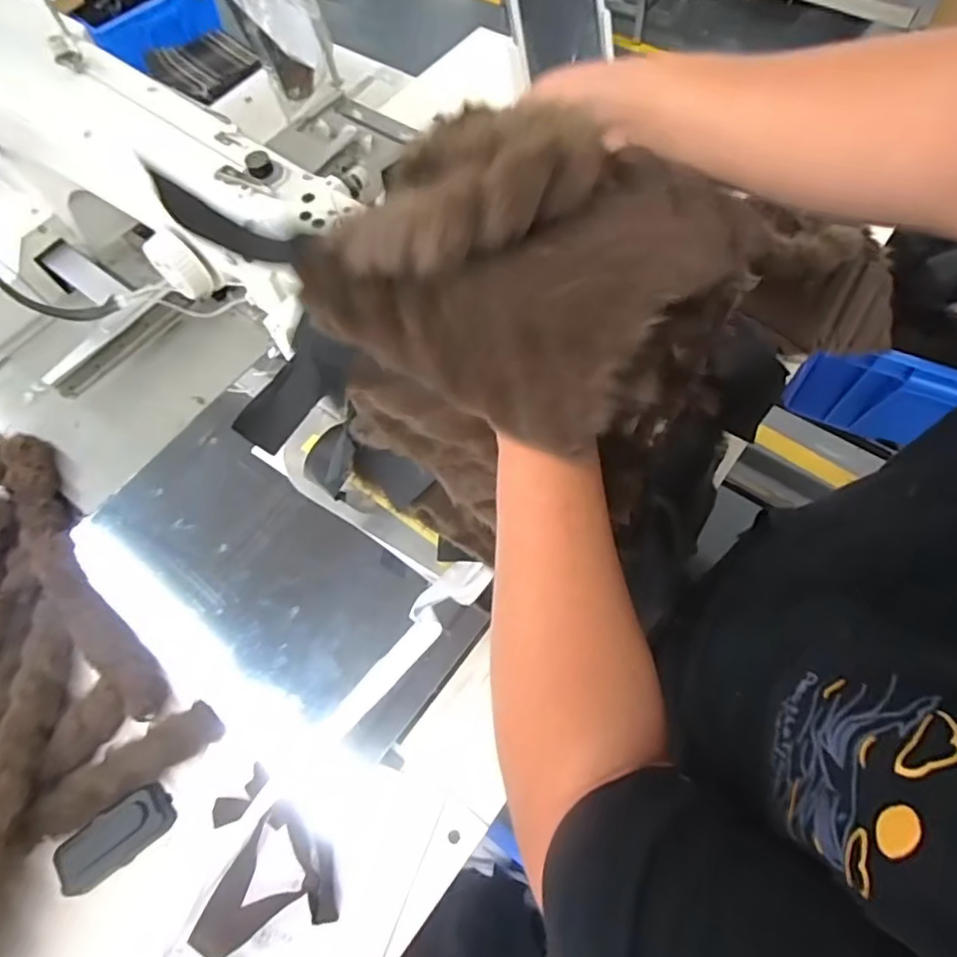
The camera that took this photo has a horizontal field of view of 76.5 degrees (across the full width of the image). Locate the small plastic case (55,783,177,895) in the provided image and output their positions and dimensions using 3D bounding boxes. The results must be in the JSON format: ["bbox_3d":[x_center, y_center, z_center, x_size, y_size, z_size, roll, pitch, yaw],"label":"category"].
[{"bbox_3d":[-0.348,0.343,0.580,0.104,0.025,0.049,-35,66,-12],"label":"small plastic case"}]

